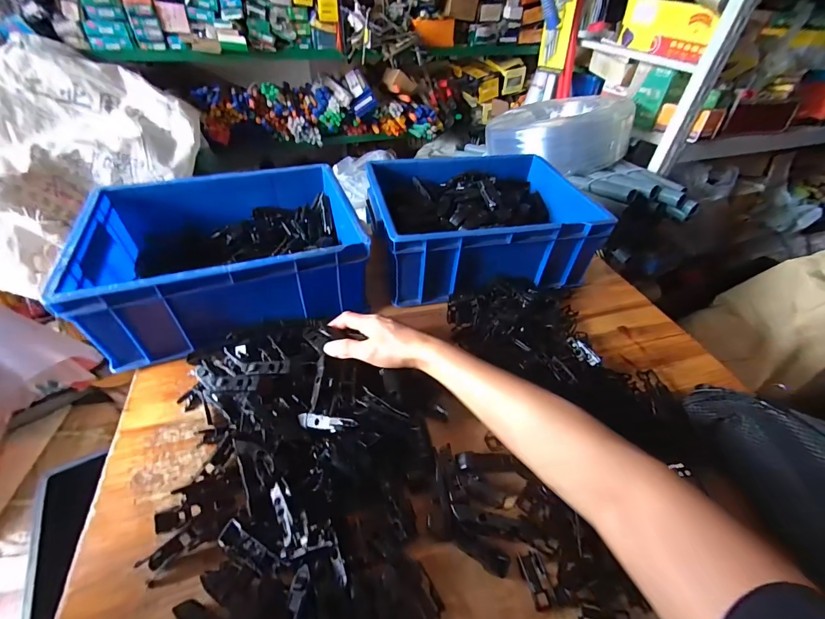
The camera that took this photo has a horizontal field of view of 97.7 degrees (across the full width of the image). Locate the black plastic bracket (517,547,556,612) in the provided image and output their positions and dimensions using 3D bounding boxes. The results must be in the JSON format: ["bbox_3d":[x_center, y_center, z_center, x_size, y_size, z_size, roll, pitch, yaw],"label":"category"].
[{"bbox_3d":[0.106,0.232,0.310,0.020,0.009,0.041,-9,45,-12],"label":"black plastic bracket"}]

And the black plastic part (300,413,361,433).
[{"bbox_3d":[-0.085,0.111,0.355,0.068,0.012,0.014,-3,39,25],"label":"black plastic part"}]

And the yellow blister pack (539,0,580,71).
[{"bbox_3d":[0.406,-0.804,0.992,0.031,0.256,0.085,-34,55,-22],"label":"yellow blister pack"}]

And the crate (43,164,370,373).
[{"bbox_3d":[-0.258,-0.078,0.539,0.329,0.151,0.265,-14,46,-16],"label":"crate"}]

